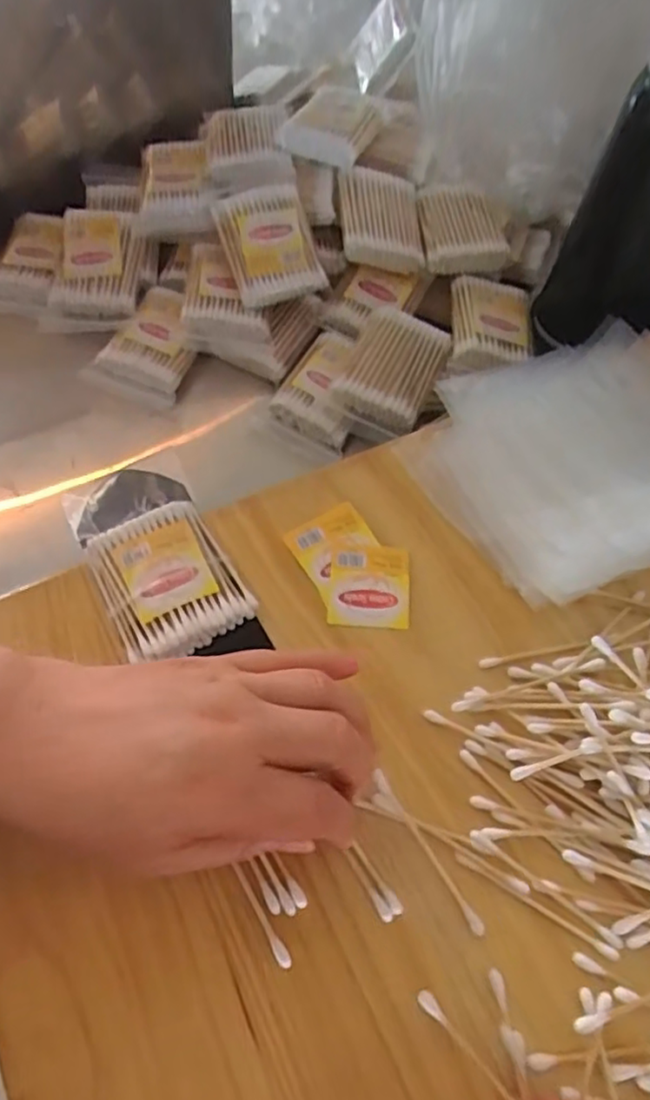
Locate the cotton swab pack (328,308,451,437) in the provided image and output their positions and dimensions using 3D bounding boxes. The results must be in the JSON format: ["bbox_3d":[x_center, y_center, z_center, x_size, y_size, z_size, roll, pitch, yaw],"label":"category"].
[{"bbox_3d":[0.045,-0.121,0.430,0.056,0.020,0.077,24,66,9],"label":"cotton swab pack"}]

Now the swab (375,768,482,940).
[{"bbox_3d":[0.043,0.126,0.276,0.005,0.004,0.073,-31,73,-15],"label":"swab"}]

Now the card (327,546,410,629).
[{"bbox_3d":[0.023,0.018,0.329,0.039,0.004,0.042,4,64,1],"label":"card"}]

